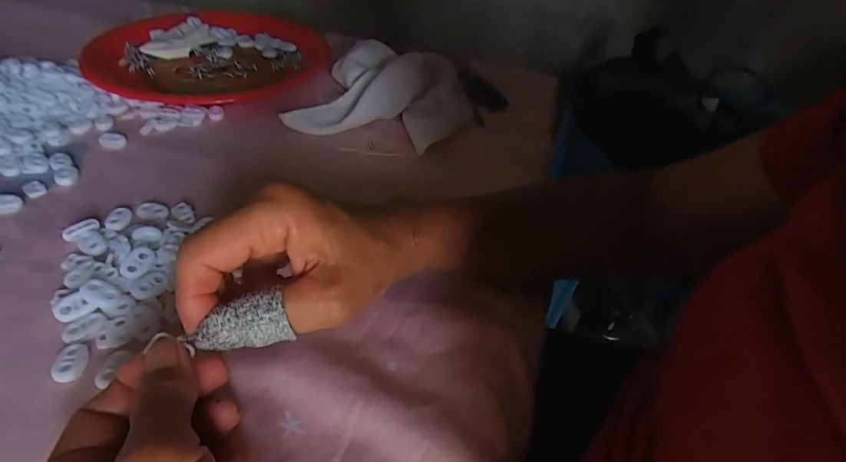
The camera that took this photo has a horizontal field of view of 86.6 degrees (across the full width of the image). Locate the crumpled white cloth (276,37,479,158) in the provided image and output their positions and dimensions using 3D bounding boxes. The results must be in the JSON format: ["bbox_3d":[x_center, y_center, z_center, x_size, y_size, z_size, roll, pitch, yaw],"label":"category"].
[{"bbox_3d":[-0.034,-0.147,0.463,0.166,0.069,0.128,13,42,6],"label":"crumpled white cloth"}]

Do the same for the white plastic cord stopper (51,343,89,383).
[{"bbox_3d":[-0.192,0.072,0.245,0.015,0.004,0.023,-3,43,-12],"label":"white plastic cord stopper"}]

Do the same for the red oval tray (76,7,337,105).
[{"bbox_3d":[-0.243,-0.211,0.535,0.246,0.034,0.255,-4,43,-13],"label":"red oval tray"}]

